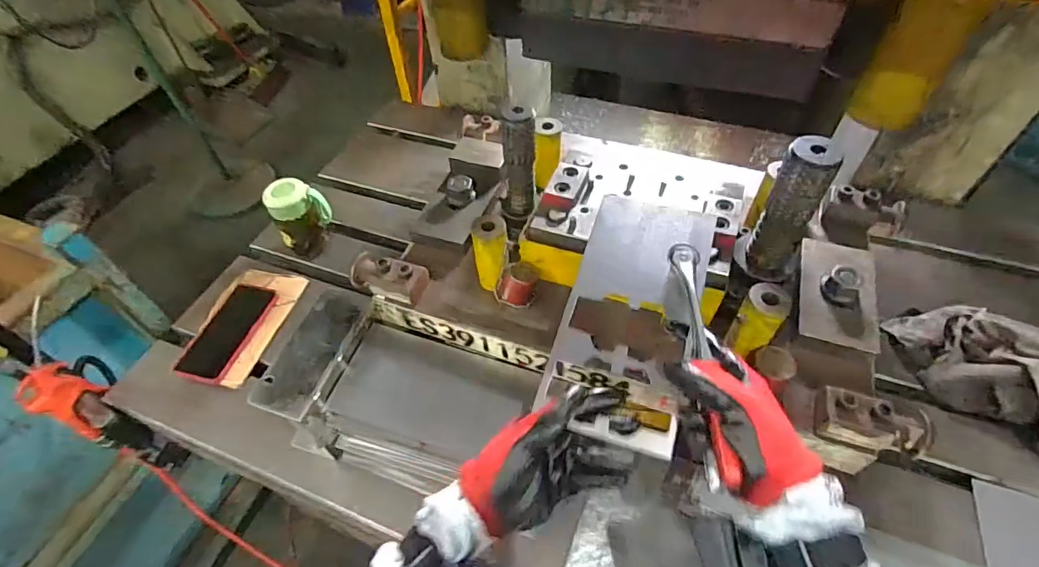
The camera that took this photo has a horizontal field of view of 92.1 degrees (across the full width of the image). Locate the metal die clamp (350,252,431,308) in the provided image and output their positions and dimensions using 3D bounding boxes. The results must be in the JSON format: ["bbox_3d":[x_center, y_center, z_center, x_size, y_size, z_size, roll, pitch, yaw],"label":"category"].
[{"bbox_3d":[-0.164,-0.005,0.620,0.094,0.042,0.044,10,52,10],"label":"metal die clamp"}]

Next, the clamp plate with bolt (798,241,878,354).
[{"bbox_3d":[0.367,0.004,0.570,0.081,0.034,0.141,16,53,15],"label":"clamp plate with bolt"}]

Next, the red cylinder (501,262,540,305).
[{"bbox_3d":[-0.002,0.002,0.605,0.047,0.042,0.040,4,51,5],"label":"red cylinder"}]

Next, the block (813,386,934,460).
[{"bbox_3d":[0.336,0.134,0.479,0.094,0.041,0.048,16,53,15],"label":"block"}]

